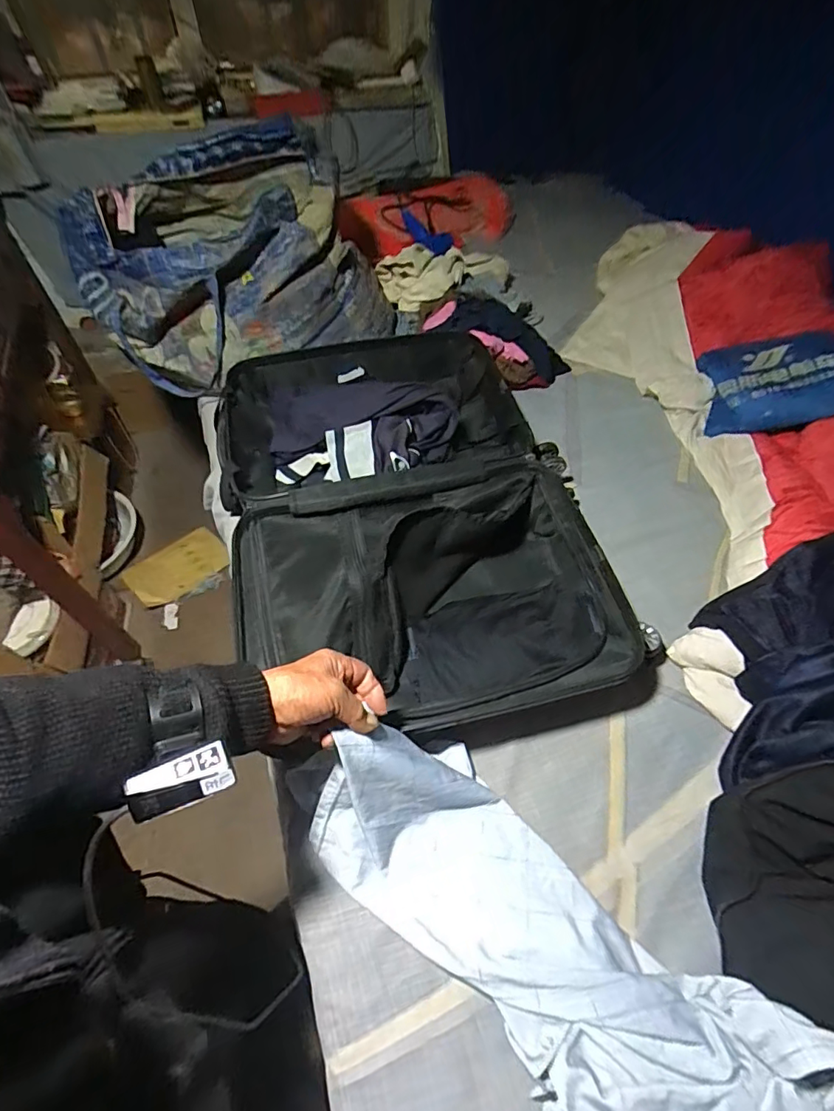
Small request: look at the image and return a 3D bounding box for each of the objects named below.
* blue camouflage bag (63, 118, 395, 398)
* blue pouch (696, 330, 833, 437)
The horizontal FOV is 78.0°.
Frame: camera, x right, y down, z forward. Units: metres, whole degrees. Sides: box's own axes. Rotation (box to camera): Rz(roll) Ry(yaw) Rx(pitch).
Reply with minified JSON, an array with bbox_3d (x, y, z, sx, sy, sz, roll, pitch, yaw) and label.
[{"bbox_3d":[-0.370,-0.592,1.019,0.529,0.281,0.445,-24,57,-17],"label":"blue camouflage bag"},{"bbox_3d":[0.654,-0.318,0.930,0.238,0.027,0.177,-6,76,32],"label":"blue pouch"}]

